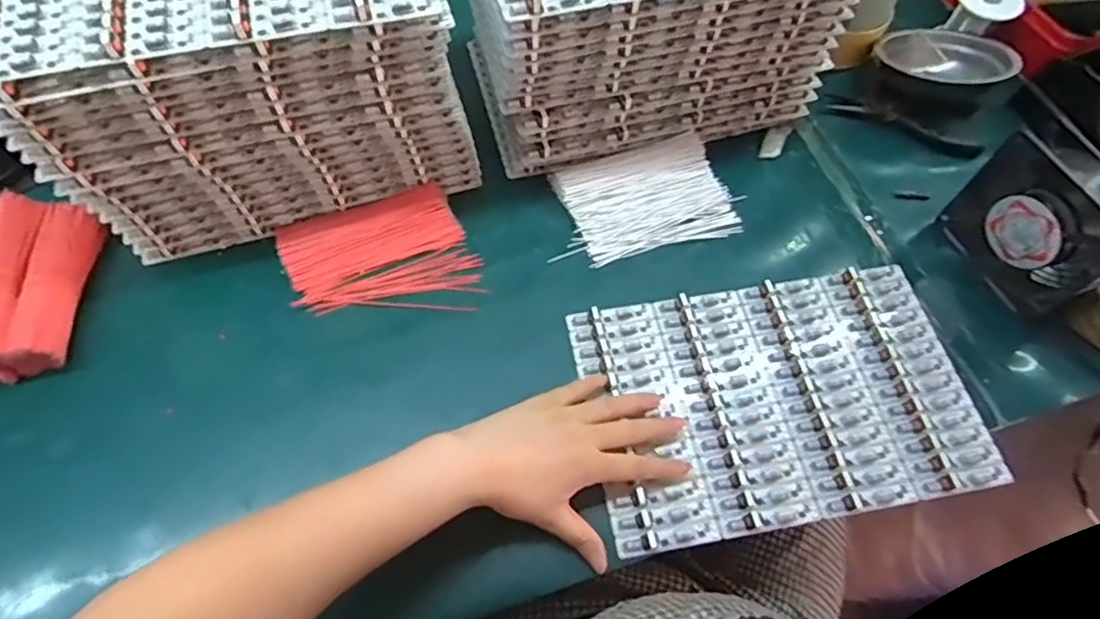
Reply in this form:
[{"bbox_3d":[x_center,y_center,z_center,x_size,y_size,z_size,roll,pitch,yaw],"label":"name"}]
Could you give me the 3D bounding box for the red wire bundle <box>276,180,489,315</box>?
[{"bbox_3d":[-0.146,-0.043,0.541,0.153,0.015,0.123,-17,64,-11],"label":"red wire bundle"}]

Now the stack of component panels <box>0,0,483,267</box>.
[{"bbox_3d":[-0.238,-0.202,0.516,0.306,0.203,0.187,-14,64,-10],"label":"stack of component panels"}]

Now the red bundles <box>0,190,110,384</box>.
[{"bbox_3d":[-0.436,-0.022,0.501,0.120,0.043,0.154,2,62,-2],"label":"red bundles"}]

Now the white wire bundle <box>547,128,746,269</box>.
[{"bbox_3d":[0.089,-0.104,0.581,0.157,0.016,0.109,-14,64,-10],"label":"white wire bundle"}]

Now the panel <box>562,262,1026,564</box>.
[{"bbox_3d":[0.181,0.066,0.494,0.298,0.011,0.191,-8,63,-7],"label":"panel"}]

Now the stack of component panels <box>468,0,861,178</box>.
[{"bbox_3d":[0.086,-0.275,0.570,0.301,0.187,0.181,-15,64,-10],"label":"stack of component panels"}]

